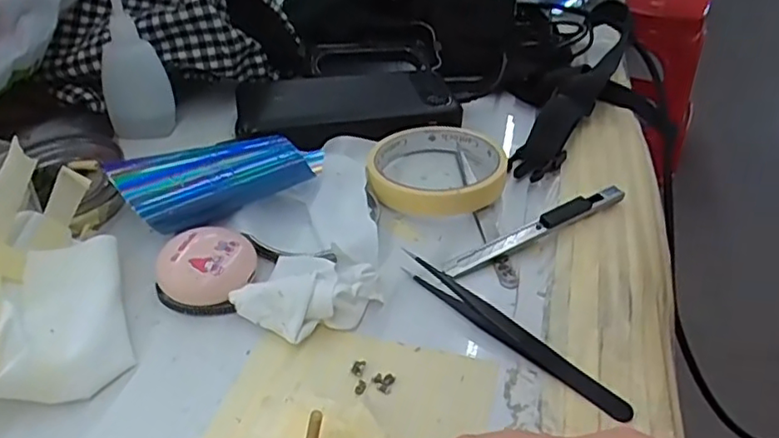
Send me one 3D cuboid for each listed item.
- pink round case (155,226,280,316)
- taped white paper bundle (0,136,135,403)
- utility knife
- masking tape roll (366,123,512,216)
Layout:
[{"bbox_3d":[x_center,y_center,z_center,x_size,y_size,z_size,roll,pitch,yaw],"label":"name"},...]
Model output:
[{"bbox_3d":[-0.091,0.023,0.315,0.046,0.022,0.049,1,38,-1],"label":"pink round case"},{"bbox_3d":[-0.161,0.026,0.276,0.068,0.062,0.104,-14,41,-19],"label":"taped white paper bundle"},{"bbox_3d":[0.085,0.005,0.354,0.124,0.014,0.012,-18,42,-24],"label":"utility knife"},{"bbox_3d":[0.030,-0.035,0.393,0.085,0.017,0.084,1,38,-1],"label":"masking tape roll"}]

